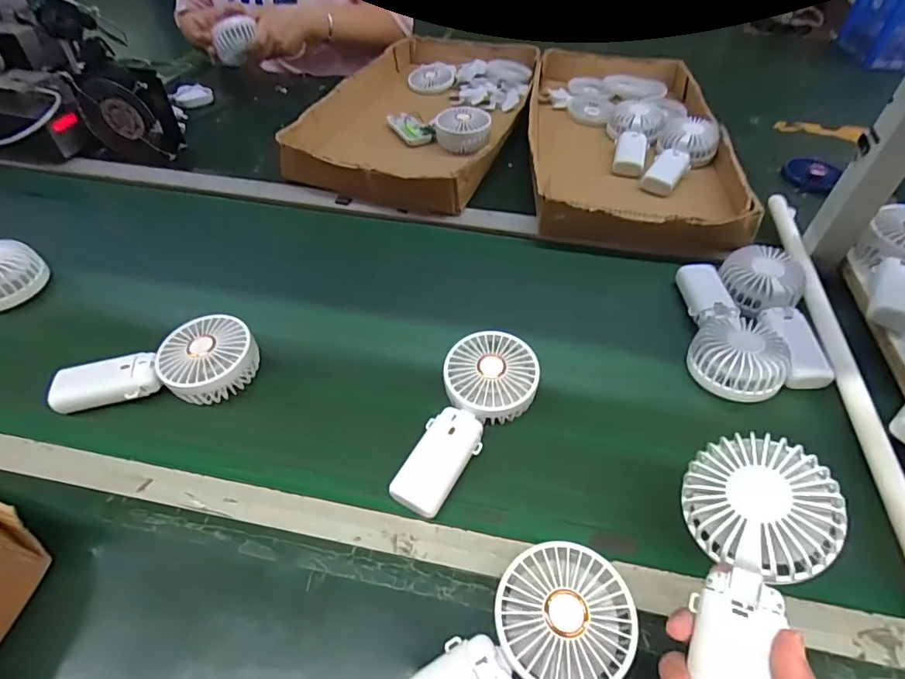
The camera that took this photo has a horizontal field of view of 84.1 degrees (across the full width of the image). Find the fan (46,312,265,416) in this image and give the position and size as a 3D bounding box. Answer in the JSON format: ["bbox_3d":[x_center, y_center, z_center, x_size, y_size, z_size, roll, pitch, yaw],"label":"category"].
[{"bbox_3d":[-0.288,0.024,0.495,0.180,0.041,0.079,-5,49,-4],"label":"fan"}]

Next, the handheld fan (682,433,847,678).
[{"bbox_3d":[0.176,0.145,0.297,0.078,0.032,0.174,15,71,14],"label":"handheld fan"}]

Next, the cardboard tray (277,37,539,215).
[{"bbox_3d":[-0.045,-0.399,0.862,0.330,0.057,0.525,16,51,15],"label":"cardboard tray"}]

